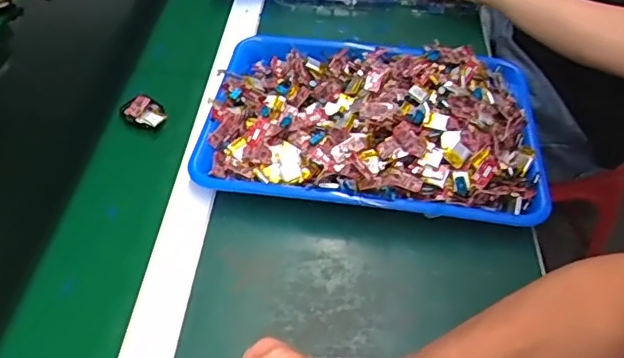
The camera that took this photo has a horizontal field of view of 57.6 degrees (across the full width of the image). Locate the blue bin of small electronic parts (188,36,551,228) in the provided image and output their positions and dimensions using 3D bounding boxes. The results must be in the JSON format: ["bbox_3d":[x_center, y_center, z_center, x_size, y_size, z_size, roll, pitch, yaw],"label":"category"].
[{"bbox_3d":[0.062,-0.067,0.577,0.324,0.073,0.235,8,48,6],"label":"blue bin of small electronic parts"}]

